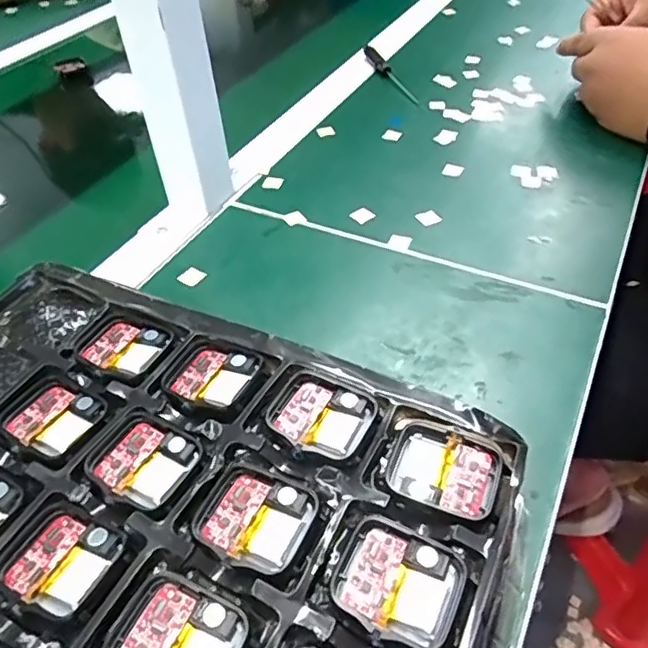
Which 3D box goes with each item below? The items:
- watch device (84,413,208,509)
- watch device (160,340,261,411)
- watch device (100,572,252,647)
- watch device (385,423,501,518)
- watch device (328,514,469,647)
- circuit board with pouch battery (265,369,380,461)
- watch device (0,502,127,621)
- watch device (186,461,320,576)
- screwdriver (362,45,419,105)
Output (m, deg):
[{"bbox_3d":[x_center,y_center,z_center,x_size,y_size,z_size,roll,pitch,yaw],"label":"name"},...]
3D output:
[{"bbox_3d":[-0.076,0.058,0.248,0.042,0.006,0.036,22,50,24],"label":"watch device"},{"bbox_3d":[-0.054,0.024,0.278,0.041,0.005,0.038,18,49,20],"label":"watch device"},{"bbox_3d":[-0.050,0.107,0.196,0.041,0.006,0.037,20,50,23],"label":"watch device"},{"bbox_3d":[0.048,0.059,0.236,0.043,0.007,0.034,16,48,19],"label":"watch device"},{"bbox_3d":[0.026,0.091,0.206,0.042,0.007,0.037,20,50,23],"label":"watch device"},{"bbox_3d":[-0.002,0.039,0.254,0.043,0.004,0.036,20,50,22],"label":"circuit board with pouch battery"},{"bbox_3d":[-0.099,0.088,0.219,0.042,0.004,0.036,18,49,21],"label":"watch device"},{"bbox_3d":[-0.027,0.074,0.225,0.042,0.006,0.038,20,50,22],"label":"watch device"},{"bbox_3d":[0.073,-0.279,0.644,0.012,0.017,0.128,-18,46,-13],"label":"screwdriver"}]

